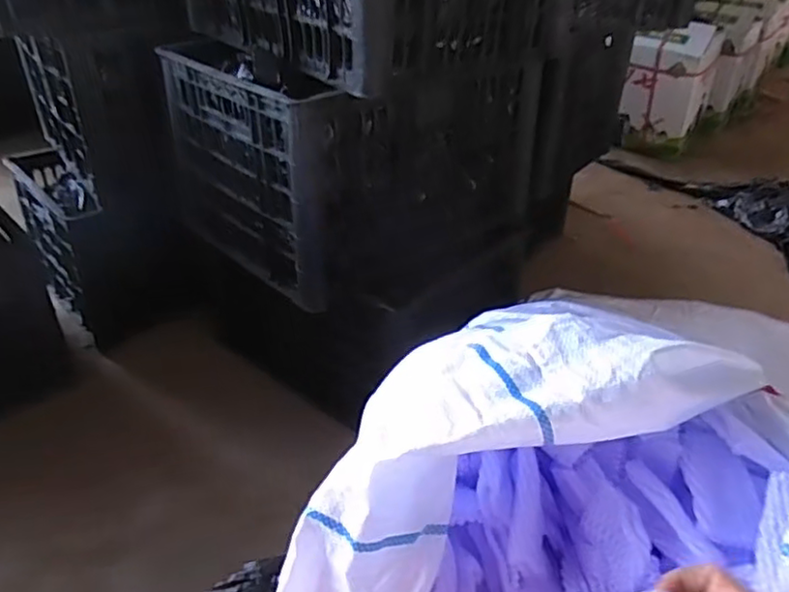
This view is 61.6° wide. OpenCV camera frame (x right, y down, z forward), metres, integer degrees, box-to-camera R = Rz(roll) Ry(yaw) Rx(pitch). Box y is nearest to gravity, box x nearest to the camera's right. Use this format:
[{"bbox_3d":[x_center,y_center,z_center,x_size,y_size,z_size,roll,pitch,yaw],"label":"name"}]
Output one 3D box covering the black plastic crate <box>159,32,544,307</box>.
[{"bbox_3d":[-0.051,-0.237,1.056,0.462,0.318,0.342,-28,44,-36],"label":"black plastic crate"}]

